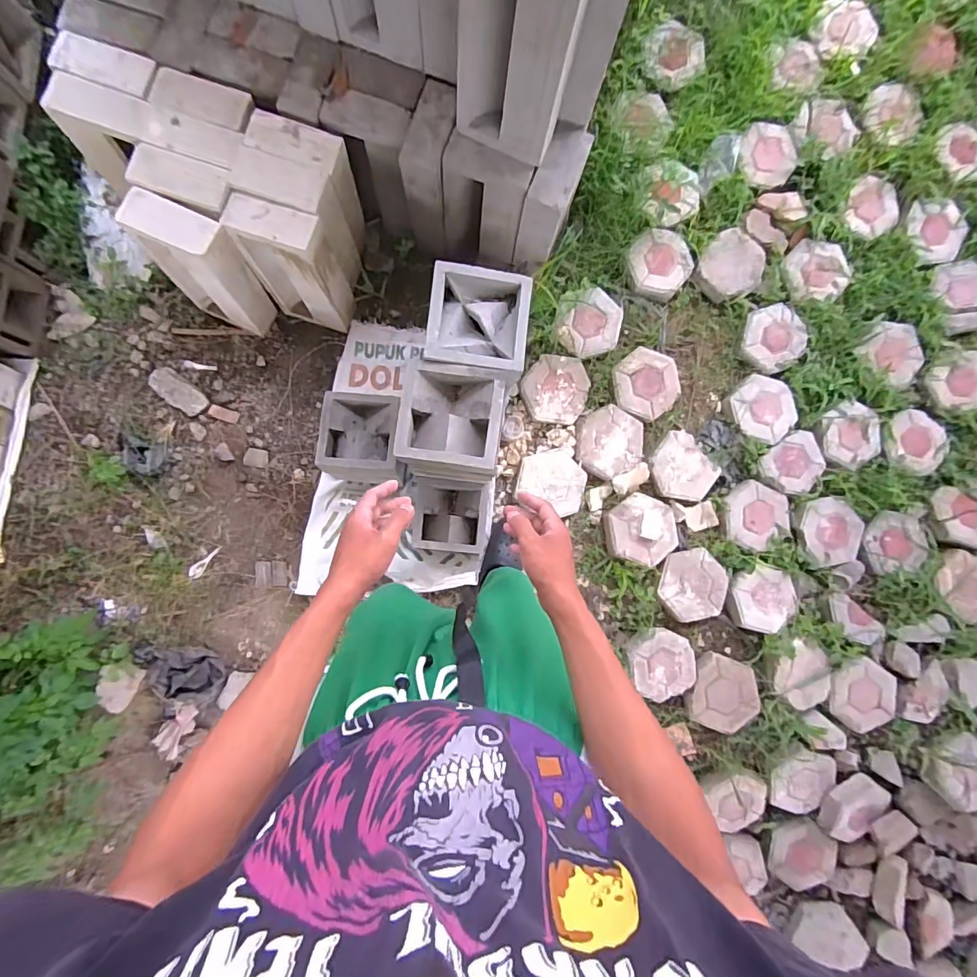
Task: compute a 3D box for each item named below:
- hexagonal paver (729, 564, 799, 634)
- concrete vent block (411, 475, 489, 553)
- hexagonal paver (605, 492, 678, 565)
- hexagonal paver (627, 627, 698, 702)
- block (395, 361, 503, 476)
[{"bbox_3d":[0.808,0.328,1.412,0.195,0.042,0.193,15,87,-1],"label":"hexagonal paver"},{"bbox_3d":[-0.109,0.081,1.371,0.207,0.072,0.210,8,87,-1],"label":"concrete vent block"},{"bbox_3d":[0.450,0.119,1.403,0.218,0.047,0.198,16,87,-1],"label":"hexagonal paver"},{"bbox_3d":[0.497,0.506,1.381,0.193,0.049,0.208,-31,88,-3],"label":"hexagonal paver"},{"bbox_3d":[-0.076,-0.142,0.978,0.205,0.076,0.202,9,87,-1],"label":"block"}]

